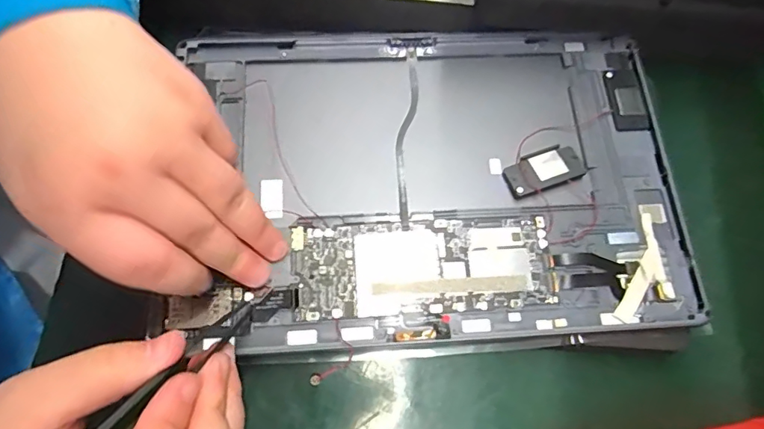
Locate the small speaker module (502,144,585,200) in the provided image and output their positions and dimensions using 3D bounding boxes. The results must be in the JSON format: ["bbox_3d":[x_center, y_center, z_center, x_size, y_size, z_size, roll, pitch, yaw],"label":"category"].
[{"bbox_3d":[0.084,-0.023,0.254,0.041,0.006,0.021,-21,77,-14],"label":"small speaker module"}]

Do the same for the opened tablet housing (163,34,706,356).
[{"bbox_3d":[0.028,-0.020,0.253,0.239,0.017,0.163,-2,74,-2],"label":"opened tablet housing"}]

